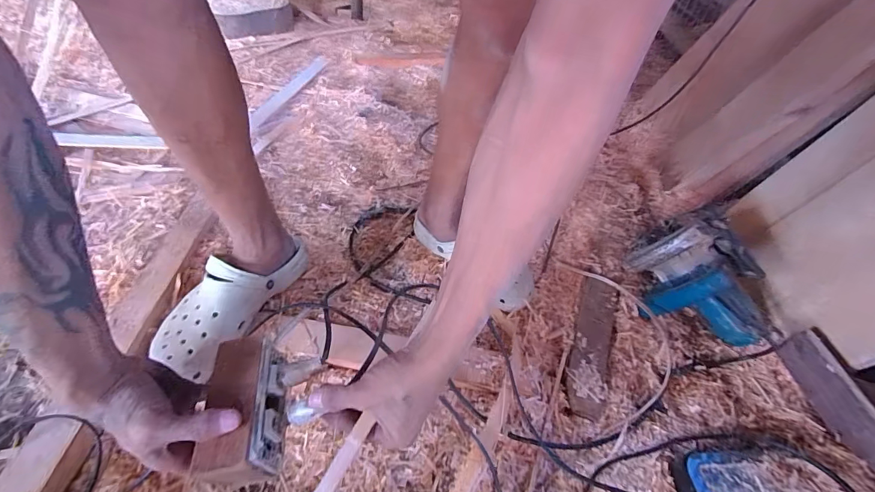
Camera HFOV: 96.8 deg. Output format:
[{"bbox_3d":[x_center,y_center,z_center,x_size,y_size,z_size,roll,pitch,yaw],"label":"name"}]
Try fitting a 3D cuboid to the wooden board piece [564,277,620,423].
[{"bbox_3d":[0.251,0.151,0.630,0.059,0.017,0.254,19,45,14],"label":"wooden board piece"}]

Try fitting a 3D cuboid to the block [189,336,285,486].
[{"bbox_3d":[-0.187,0.161,0.382,0.066,0.059,0.138,-11,48,-5],"label":"block"}]

